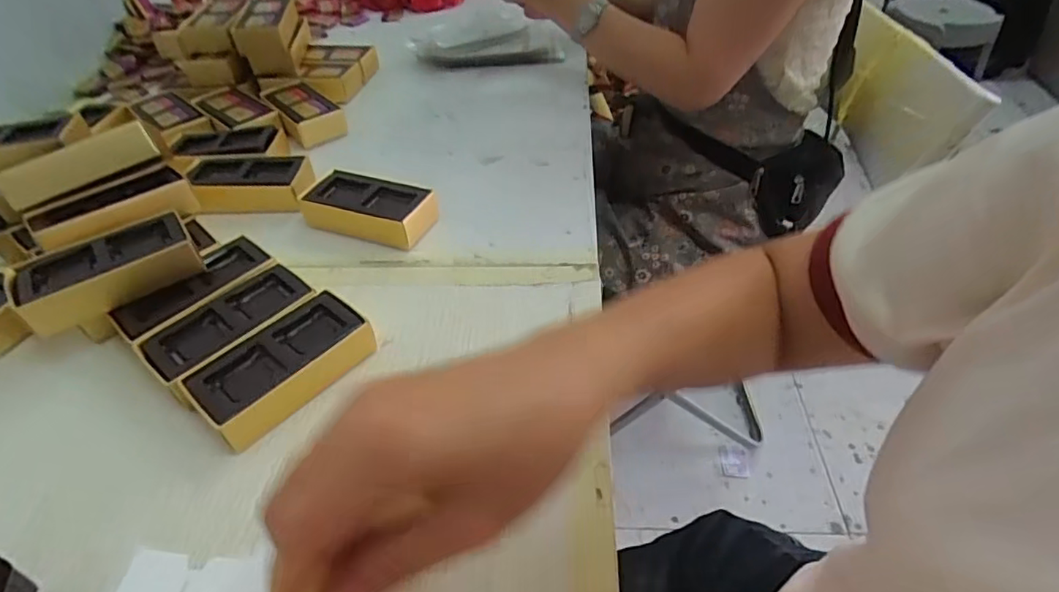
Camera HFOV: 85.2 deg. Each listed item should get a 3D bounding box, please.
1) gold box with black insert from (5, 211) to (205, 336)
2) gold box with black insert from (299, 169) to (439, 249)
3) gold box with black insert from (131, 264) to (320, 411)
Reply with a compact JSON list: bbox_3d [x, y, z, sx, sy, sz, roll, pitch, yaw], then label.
[{"bbox_3d":[-0.314,-0.018,0.435,0.116,0.035,0.059,-31,50,-25],"label":"gold box with black insert"},{"bbox_3d":[-0.147,-0.080,0.532,0.125,0.033,0.060,16,46,18],"label":"gold box with black insert"},{"bbox_3d":[-0.214,0.029,0.425,0.069,0.035,0.115,30,52,29],"label":"gold box with black insert"}]

